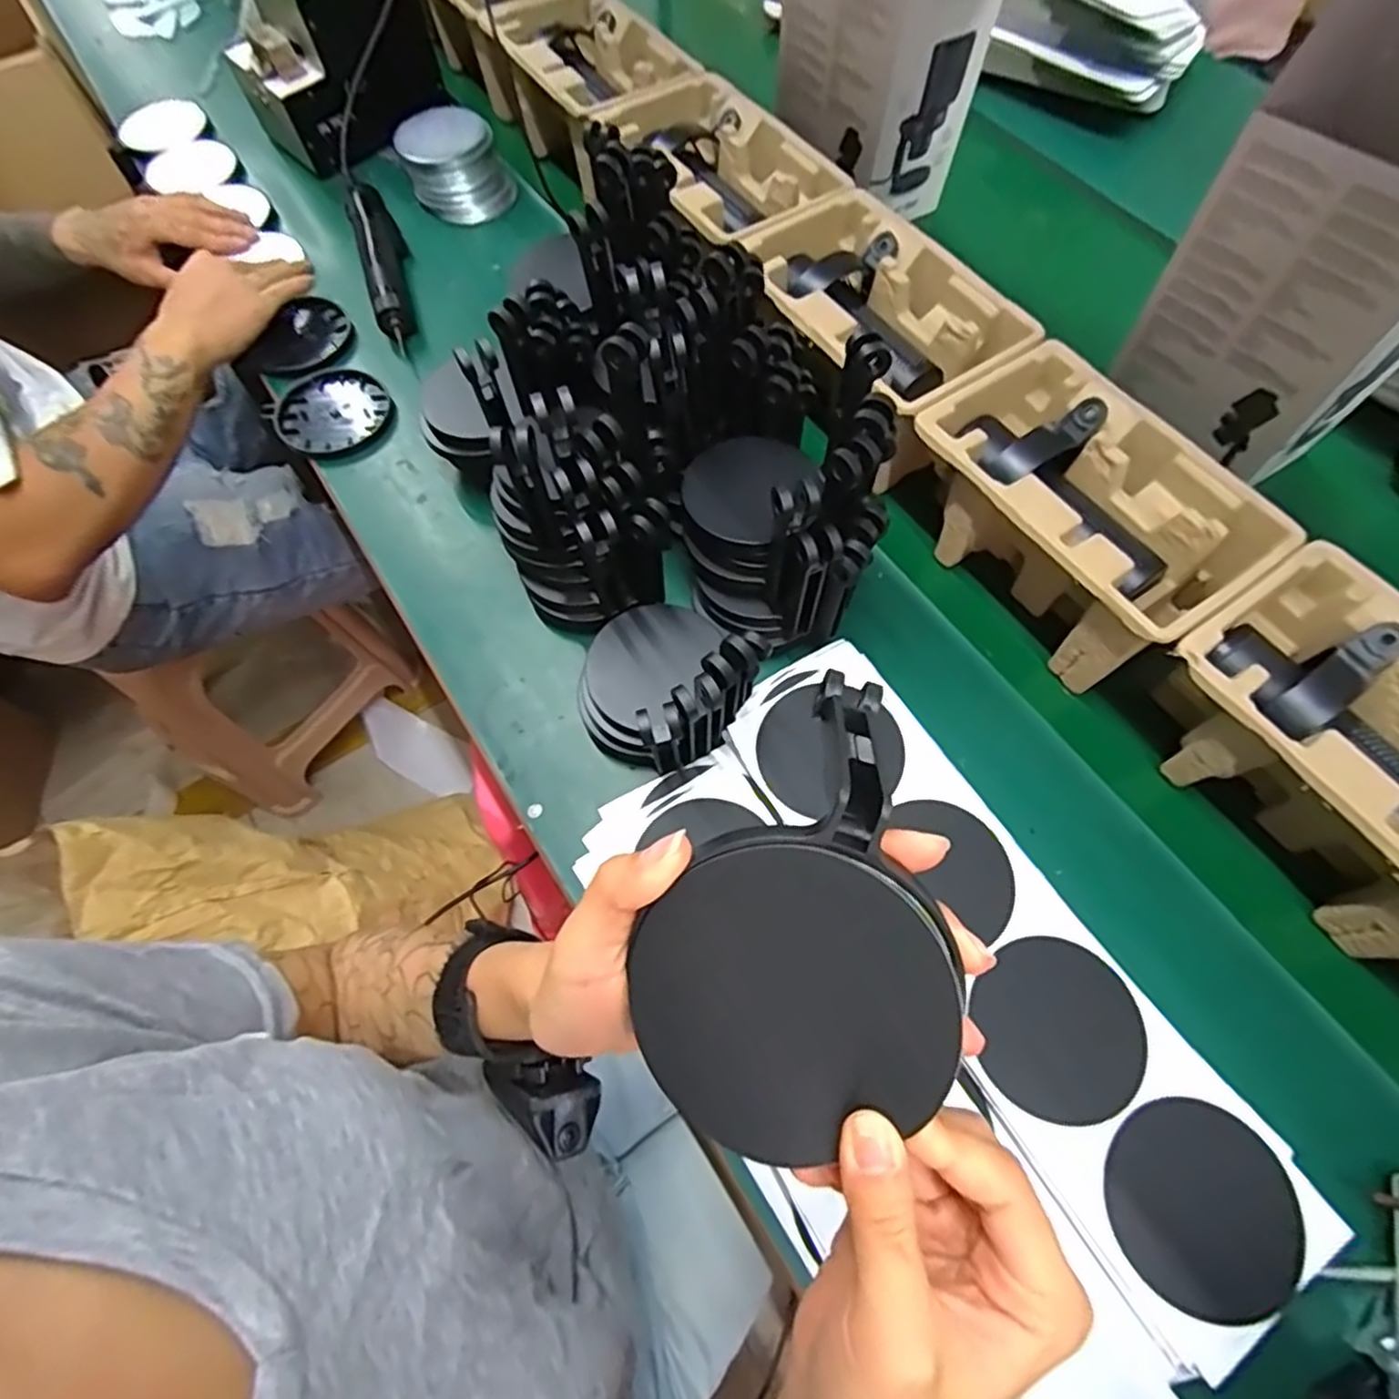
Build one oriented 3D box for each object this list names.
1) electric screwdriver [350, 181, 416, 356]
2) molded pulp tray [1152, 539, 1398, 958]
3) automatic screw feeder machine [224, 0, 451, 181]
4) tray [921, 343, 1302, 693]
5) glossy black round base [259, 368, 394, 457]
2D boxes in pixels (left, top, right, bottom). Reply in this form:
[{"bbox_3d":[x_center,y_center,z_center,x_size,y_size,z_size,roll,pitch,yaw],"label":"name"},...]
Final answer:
[{"bbox_3d":[-0.323,-0.452,0.723,0.039,0.036,0.226,-15,63,-7],"label":"electric screwdriver"},{"bbox_3d":[0.408,0.039,0.445,0.146,0.109,0.227,-30,66,-14],"label":"molded pulp tray"},{"bbox_3d":[-0.409,-0.719,0.790,0.197,0.164,0.155,-30,66,-14],"label":"automatic screw feeder machine"},{"bbox_3d":[0.275,-0.132,0.525,0.142,0.105,0.227,-32,66,-15],"label":"tray"},{"bbox_3d":[-0.339,-0.266,0.654,0.104,0.014,0.097,0,62,1],"label":"glossy black round base"}]

